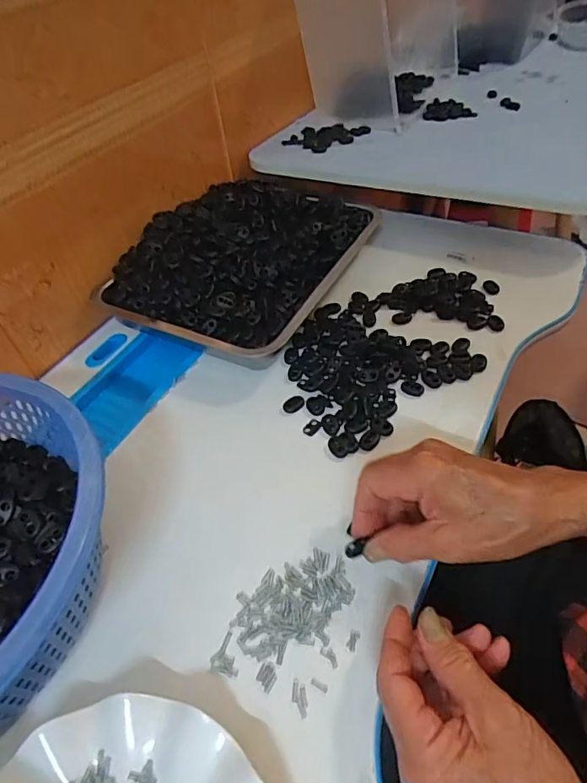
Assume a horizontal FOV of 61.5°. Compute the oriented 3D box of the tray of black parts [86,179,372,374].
[{"bbox_3d":[-0.058,-0.162,0.569,0.230,0.061,0.300,20,53,22],"label":"tray of black parts"}]

